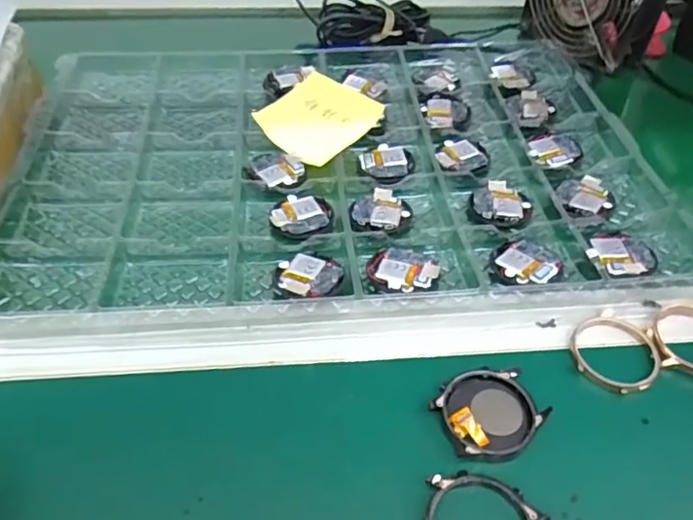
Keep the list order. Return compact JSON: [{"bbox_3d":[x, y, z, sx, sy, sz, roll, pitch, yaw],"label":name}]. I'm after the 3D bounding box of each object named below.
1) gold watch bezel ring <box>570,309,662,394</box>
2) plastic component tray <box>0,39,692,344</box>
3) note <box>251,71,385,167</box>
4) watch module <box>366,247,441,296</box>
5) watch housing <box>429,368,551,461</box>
[{"bbox_3d":[0.144,0.050,0.316,0.048,0.007,0.045,1,46,-1],"label":"gold watch bezel ring"},{"bbox_3d":[-0.013,-0.084,0.435,0.432,0.028,0.309,-4,46,-7],"label":"plastic component tray"},{"bbox_3d":[-0.022,-0.108,0.452,0.075,0.025,0.072,34,53,27],"label":"note"},{"bbox_3d":[0.034,0.005,0.354,0.043,0.008,0.037,-4,46,-6],"label":"watch module"},{"bbox_3d":[0.070,0.073,0.287,0.048,0.012,0.044,-16,48,-18],"label":"watch housing"}]

